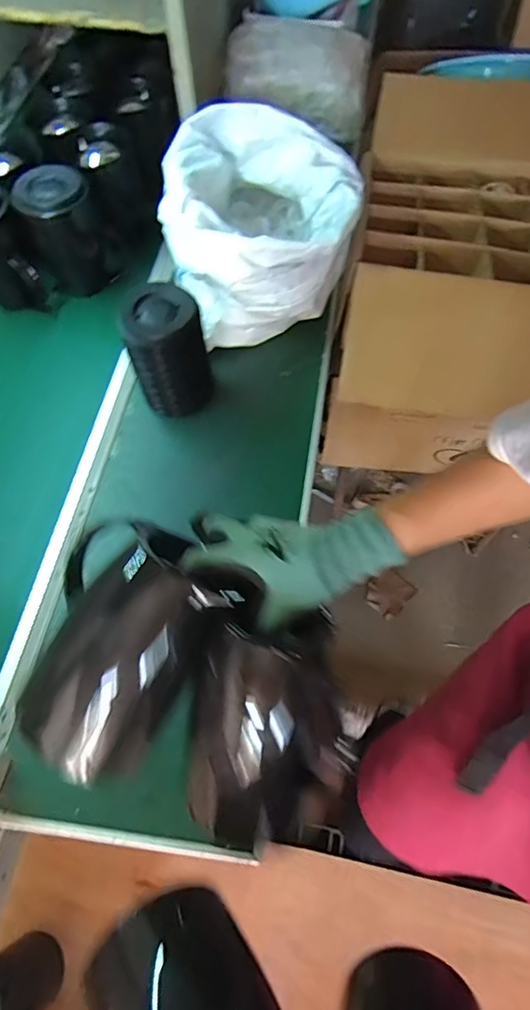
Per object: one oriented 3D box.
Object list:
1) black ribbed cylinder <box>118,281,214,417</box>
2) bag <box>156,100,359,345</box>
[{"bbox_3d":[-0.151,-0.238,0.819,0.108,0.195,0.111,-1,63,3],"label":"black ribbed cylinder"},{"bbox_3d":[-0.007,-0.498,0.896,0.312,0.211,0.372,-5,63,1],"label":"bag"}]

